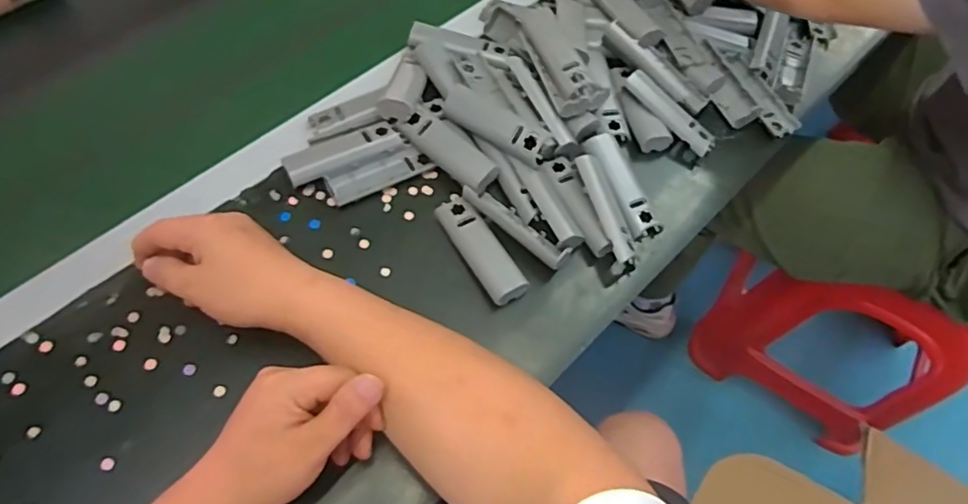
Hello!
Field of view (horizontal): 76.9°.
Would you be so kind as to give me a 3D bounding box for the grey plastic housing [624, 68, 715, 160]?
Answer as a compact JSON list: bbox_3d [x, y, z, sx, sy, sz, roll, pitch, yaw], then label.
[{"bbox_3d":[0.185,-0.138,0.602,0.025,0.011,0.105,-40,81,-24],"label":"grey plastic housing"}]

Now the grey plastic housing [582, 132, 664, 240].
[{"bbox_3d":[0.127,-0.062,0.558,0.041,0.024,0.107,-18,65,-15],"label":"grey plastic housing"}]

